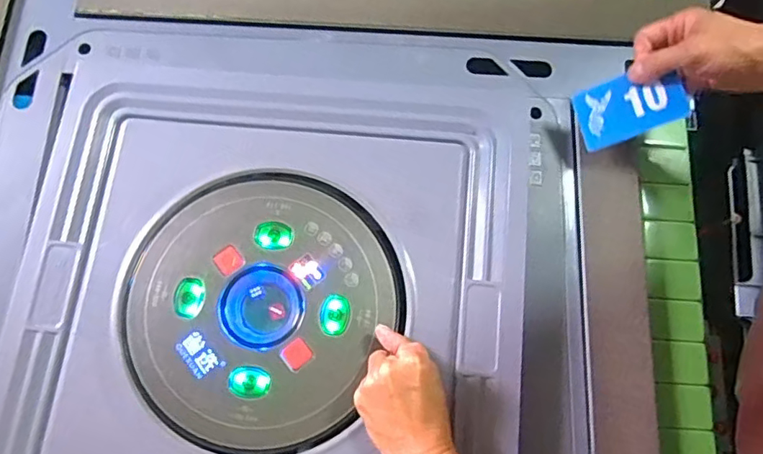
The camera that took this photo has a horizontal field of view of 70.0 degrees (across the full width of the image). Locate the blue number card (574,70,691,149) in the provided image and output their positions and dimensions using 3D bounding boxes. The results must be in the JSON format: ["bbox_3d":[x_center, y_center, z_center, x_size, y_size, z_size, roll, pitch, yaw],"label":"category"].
[{"bbox_3d":[0.215,-0.106,0.475,0.086,0.007,0.052,-18,87,31],"label":"blue number card"}]

